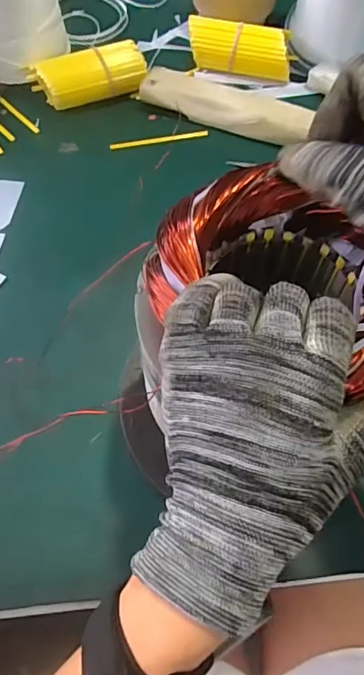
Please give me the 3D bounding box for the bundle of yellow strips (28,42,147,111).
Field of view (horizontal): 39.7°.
[{"bbox_3d":[-0.105,-0.293,0.568,0.130,0.049,0.051,-12,62,-6],"label":"bundle of yellow strips"}]

